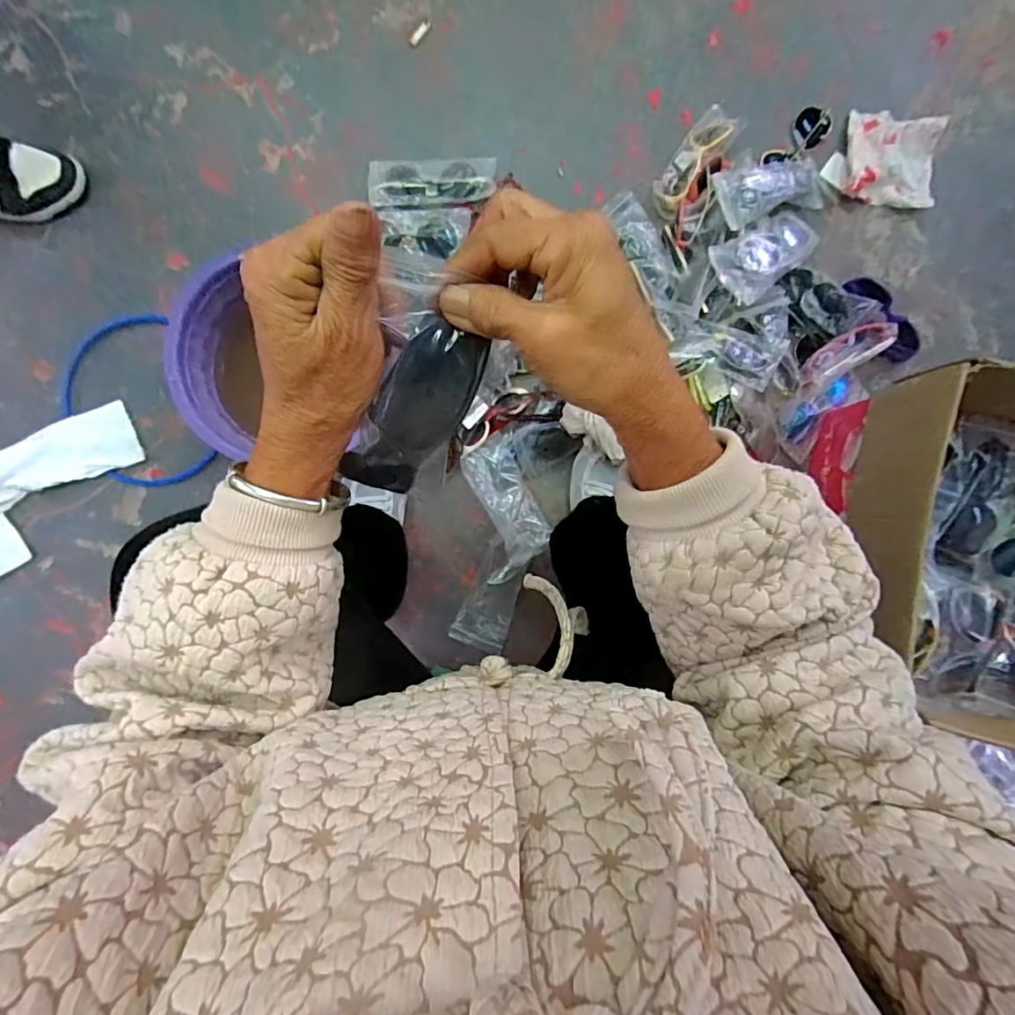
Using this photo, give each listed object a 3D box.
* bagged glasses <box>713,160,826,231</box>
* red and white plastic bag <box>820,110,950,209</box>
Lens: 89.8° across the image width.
[{"bbox_3d":[0.387,-0.465,0.744,0.182,0.028,0.083,-20,88,-13],"label":"bagged glasses"},{"bbox_3d":[0.566,-0.525,0.759,0.149,0.032,0.132,11,88,1],"label":"red and white plastic bag"}]

